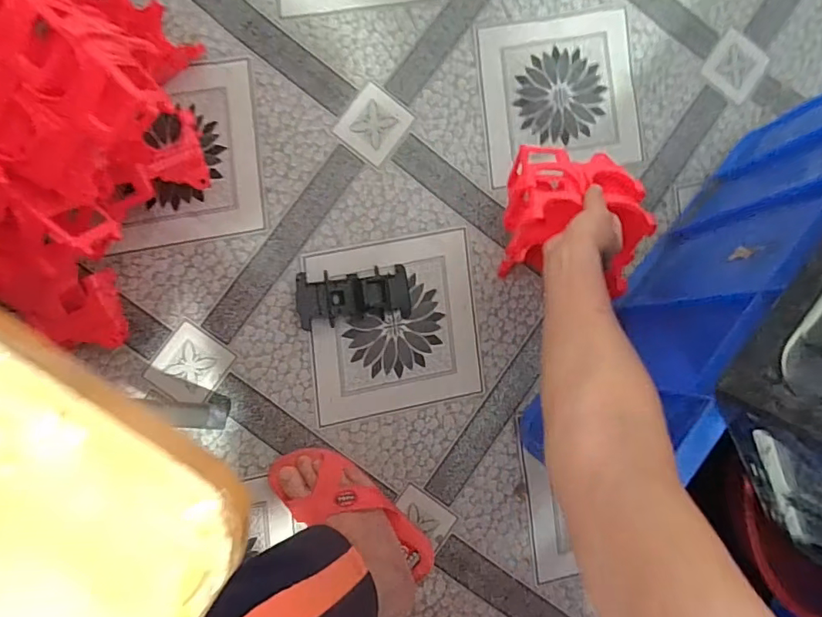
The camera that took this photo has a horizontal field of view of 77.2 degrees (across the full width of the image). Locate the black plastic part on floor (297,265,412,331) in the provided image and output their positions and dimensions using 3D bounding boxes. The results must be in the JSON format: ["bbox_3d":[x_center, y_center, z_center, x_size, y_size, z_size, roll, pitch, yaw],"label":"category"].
[{"bbox_3d":[-0.075,-0.017,0.682,0.146,0.032,0.070,-6,89,-5],"label":"black plastic part on floor"}]

